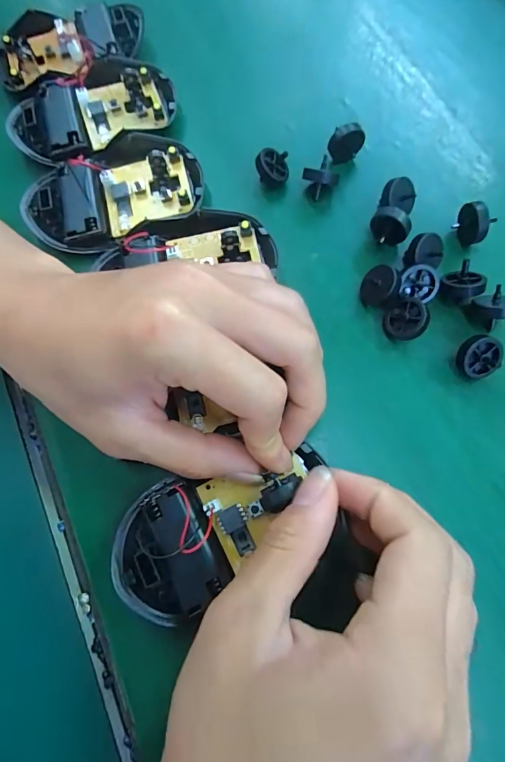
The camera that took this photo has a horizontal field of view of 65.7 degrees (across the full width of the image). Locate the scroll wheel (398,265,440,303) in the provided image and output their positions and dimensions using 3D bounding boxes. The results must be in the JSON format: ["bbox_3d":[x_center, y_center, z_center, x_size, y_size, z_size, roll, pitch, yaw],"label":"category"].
[{"bbox_3d":[0.081,-0.048,0.191,0.018,0.011,0.017,9,118,-3],"label":"scroll wheel"}]

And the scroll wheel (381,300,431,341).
[{"bbox_3d":[0.073,-0.029,0.187,0.020,0.007,0.020,-4,85,41],"label":"scroll wheel"}]

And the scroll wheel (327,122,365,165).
[{"bbox_3d":[0.051,-0.130,0.215,0.019,0.024,0.004,-4,75,4],"label":"scroll wheel"}]

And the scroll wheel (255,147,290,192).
[{"bbox_3d":[0.011,-0.115,0.216,0.017,0.019,0.015,0,75,5],"label":"scroll wheel"}]

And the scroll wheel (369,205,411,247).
[{"bbox_3d":[0.069,-0.077,0.195,0.020,0.018,0.011,-1,75,2],"label":"scroll wheel"}]

